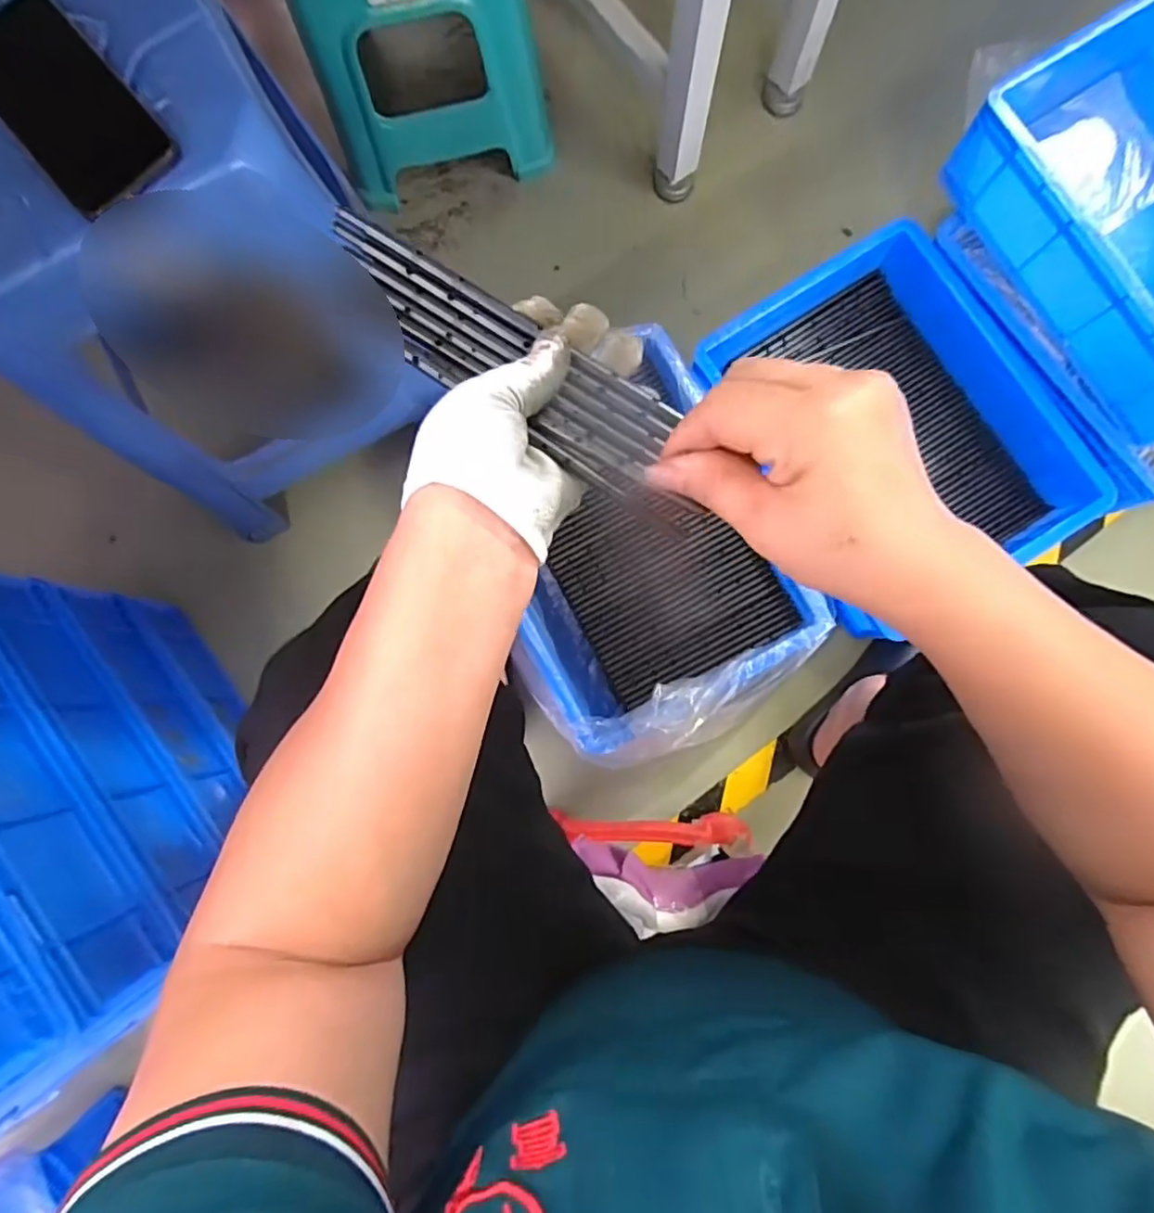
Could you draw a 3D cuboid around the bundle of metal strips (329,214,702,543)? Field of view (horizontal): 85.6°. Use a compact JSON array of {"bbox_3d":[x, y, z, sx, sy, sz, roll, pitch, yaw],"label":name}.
[{"bbox_3d":[-0.028,-0.119,0.310,0.216,0.014,0.057,36,87,-2],"label":"bundle of metal strips"}]

